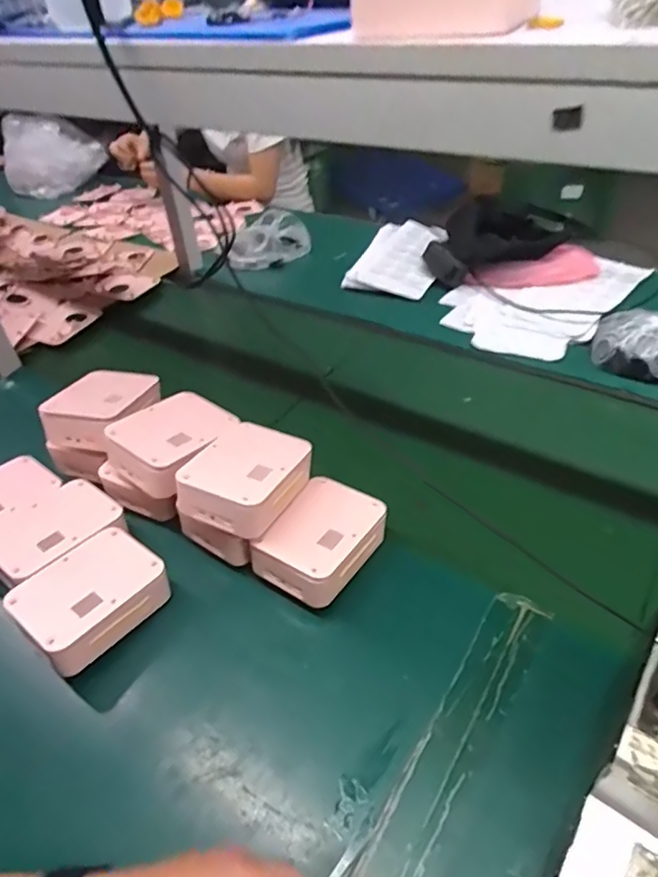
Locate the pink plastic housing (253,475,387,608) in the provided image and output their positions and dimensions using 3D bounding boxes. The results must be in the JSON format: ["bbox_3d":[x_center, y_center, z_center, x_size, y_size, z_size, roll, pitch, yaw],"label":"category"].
[{"bbox_3d":[-0.006,0.100,0.571,0.093,0.038,0.132,23,48,29],"label":"pink plastic housing"}]

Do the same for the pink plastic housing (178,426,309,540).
[{"bbox_3d":[-0.085,0.037,0.575,0.100,0.053,0.135,17,46,23],"label":"pink plastic housing"}]

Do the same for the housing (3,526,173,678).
[{"bbox_3d":[-0.238,0.154,0.555,0.099,0.050,0.126,26,50,31],"label":"housing"}]

